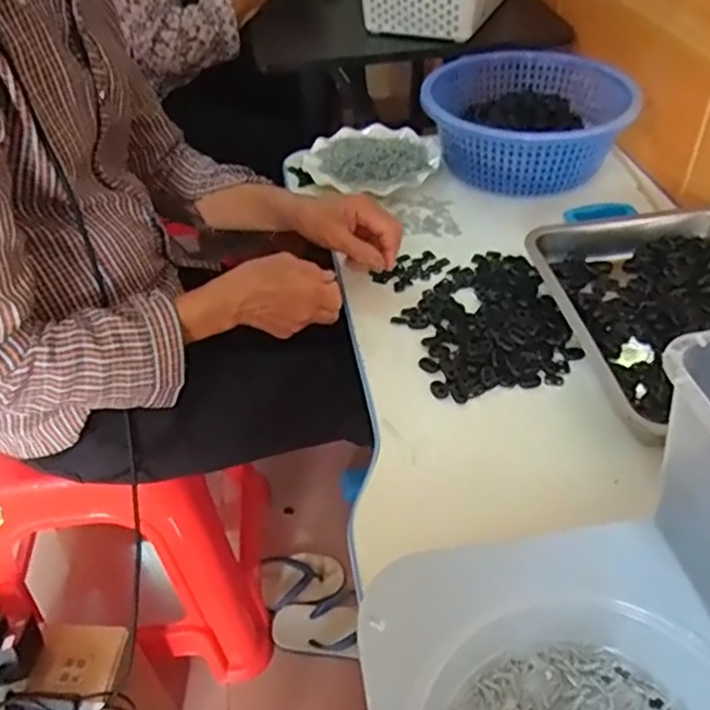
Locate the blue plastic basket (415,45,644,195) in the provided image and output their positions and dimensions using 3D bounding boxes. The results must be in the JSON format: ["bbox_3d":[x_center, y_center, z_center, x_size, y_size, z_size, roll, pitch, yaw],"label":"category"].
[{"bbox_3d":[0.230,-0.312,0.940,0.263,0.097,0.244,2,45,6],"label":"blue plastic basket"}]

